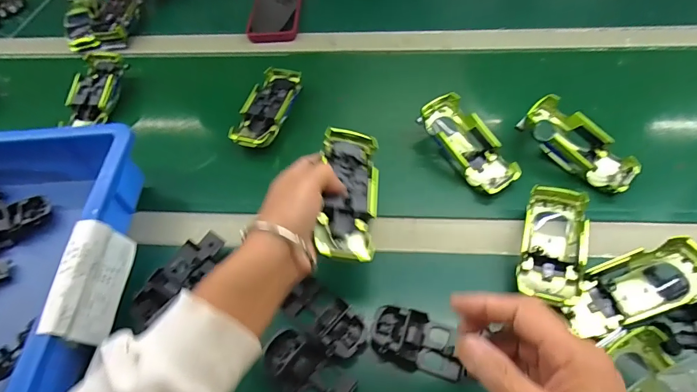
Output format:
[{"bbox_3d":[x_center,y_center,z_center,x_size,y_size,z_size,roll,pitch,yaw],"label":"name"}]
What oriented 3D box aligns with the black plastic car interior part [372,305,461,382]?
[{"bbox_3d":[0.061,0.129,0.345,0.079,0.024,0.046,9,56,10],"label":"black plastic car interior part"}]

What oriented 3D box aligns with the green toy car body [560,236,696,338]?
[{"bbox_3d":[0.256,0.085,0.351,0.121,0.035,0.053,-27,56,5],"label":"green toy car body"}]

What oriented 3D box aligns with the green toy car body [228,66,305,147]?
[{"bbox_3d":[-0.105,-0.114,0.530,0.063,0.041,0.144,12,57,12],"label":"green toy car body"}]

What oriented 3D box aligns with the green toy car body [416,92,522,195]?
[{"bbox_3d":[0.141,-0.061,0.468,0.055,0.032,0.131,-29,71,-16],"label":"green toy car body"}]

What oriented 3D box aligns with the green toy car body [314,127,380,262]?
[{"bbox_3d":[-0.002,0.000,0.373,0.050,0.034,0.133,10,62,-13],"label":"green toy car body"}]

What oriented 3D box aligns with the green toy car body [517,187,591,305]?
[{"bbox_3d":[0.198,0.047,0.377,0.058,0.039,0.135,16,58,15],"label":"green toy car body"}]

